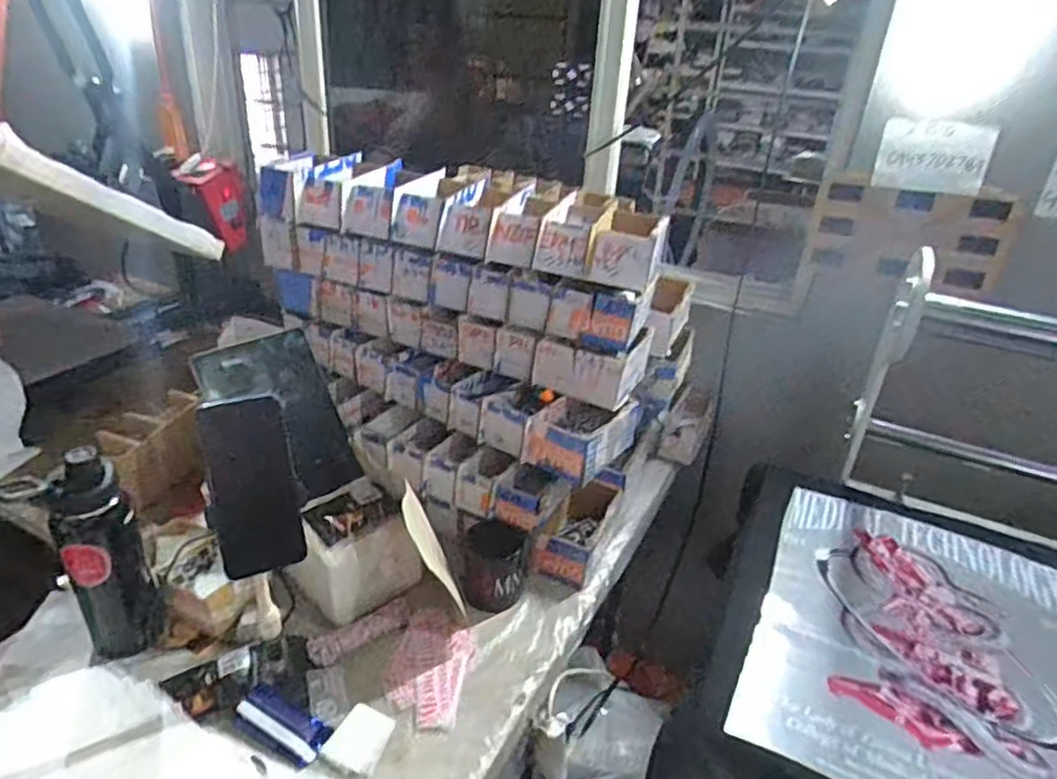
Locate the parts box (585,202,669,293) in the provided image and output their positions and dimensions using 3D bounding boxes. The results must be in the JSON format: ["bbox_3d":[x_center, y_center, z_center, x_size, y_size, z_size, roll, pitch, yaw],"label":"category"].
[{"bbox_3d":[0.149,-0.217,0.999,0.103,0.068,0.186,9,29,9],"label":"parts box"}]

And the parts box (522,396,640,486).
[{"bbox_3d":[0.081,0.064,0.980,0.108,0.067,0.161,19,32,26],"label":"parts box"}]

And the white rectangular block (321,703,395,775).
[{"bbox_3d":[-0.190,0.396,0.759,0.061,0.006,0.071,13,30,16],"label":"white rectangular block"}]

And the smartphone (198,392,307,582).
[{"bbox_3d":[-0.271,0.096,0.656,0.082,0.171,0.012,-10,7,-24],"label":"smartphone"}]

